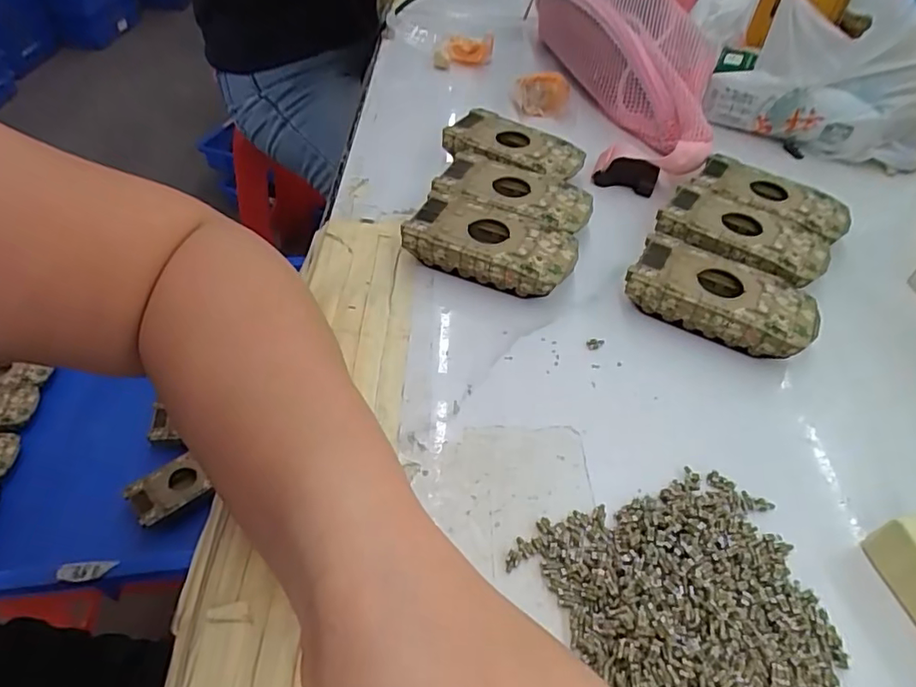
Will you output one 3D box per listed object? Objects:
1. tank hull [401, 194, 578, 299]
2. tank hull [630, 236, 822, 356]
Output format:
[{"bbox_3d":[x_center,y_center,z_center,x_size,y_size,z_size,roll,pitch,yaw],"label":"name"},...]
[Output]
[{"bbox_3d":[0.020,-0.056,0.339,0.094,0.026,0.047,20,49,14],"label":"tank hull"},{"bbox_3d":[0.145,-0.024,0.318,0.095,0.027,0.048,24,50,17],"label":"tank hull"}]

